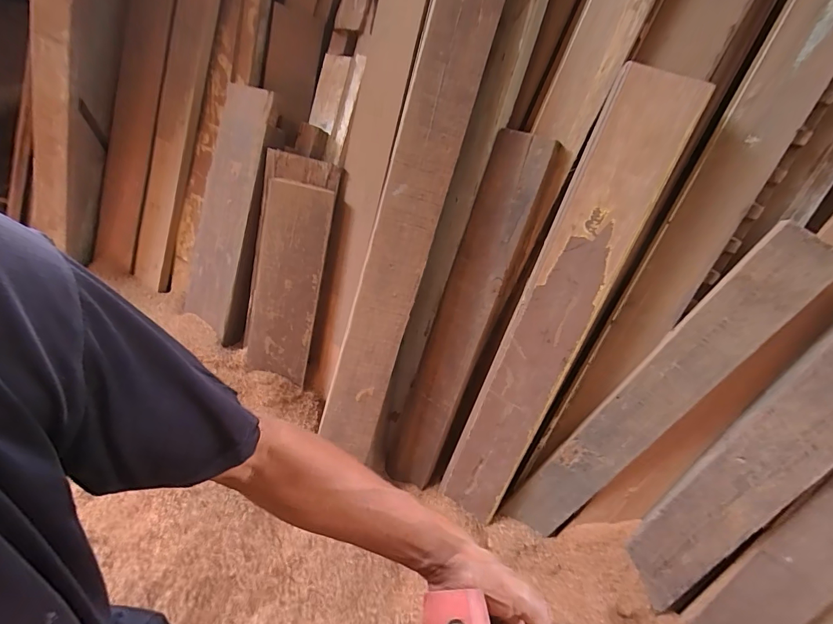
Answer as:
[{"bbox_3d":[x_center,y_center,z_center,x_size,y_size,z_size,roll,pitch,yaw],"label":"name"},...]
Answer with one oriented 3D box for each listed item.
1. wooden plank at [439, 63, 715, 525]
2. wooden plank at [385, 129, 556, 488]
[{"bbox_3d":[0.250,0.034,0.752,0.142,0.906,0.043,23,18,9],"label":"wooden plank"},{"bbox_3d":[0.082,0.037,0.834,0.116,0.795,0.047,26,19,26],"label":"wooden plank"}]

